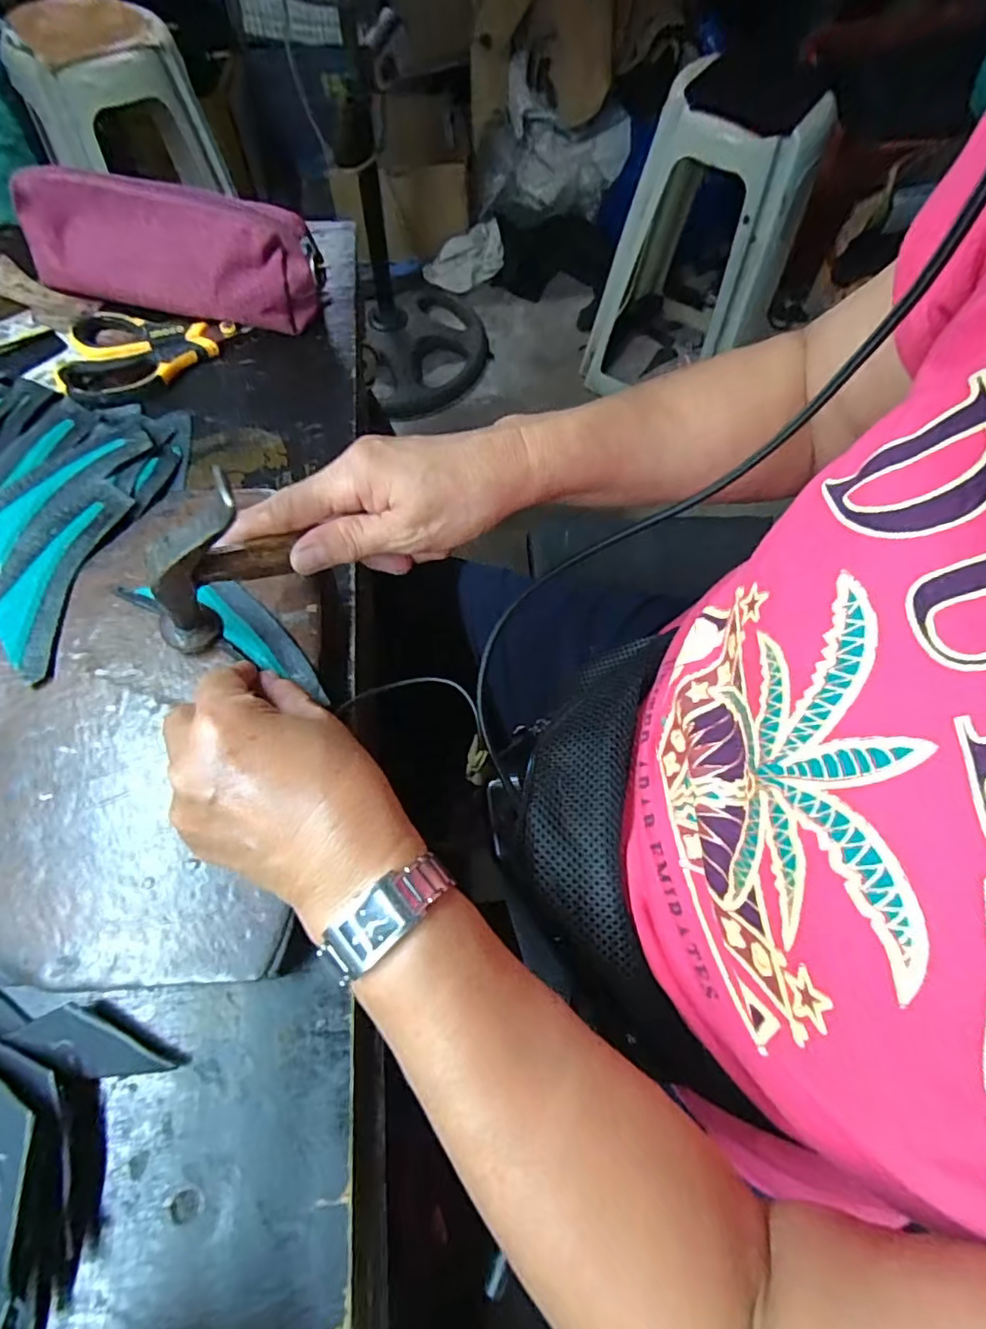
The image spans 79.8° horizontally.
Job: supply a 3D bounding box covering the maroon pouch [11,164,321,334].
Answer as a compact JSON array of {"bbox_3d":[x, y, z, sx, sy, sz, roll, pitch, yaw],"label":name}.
[{"bbox_3d":[-0.247,-0.309,0.440,0.232,0.068,0.052,10,65,2],"label":"maroon pouch"}]

